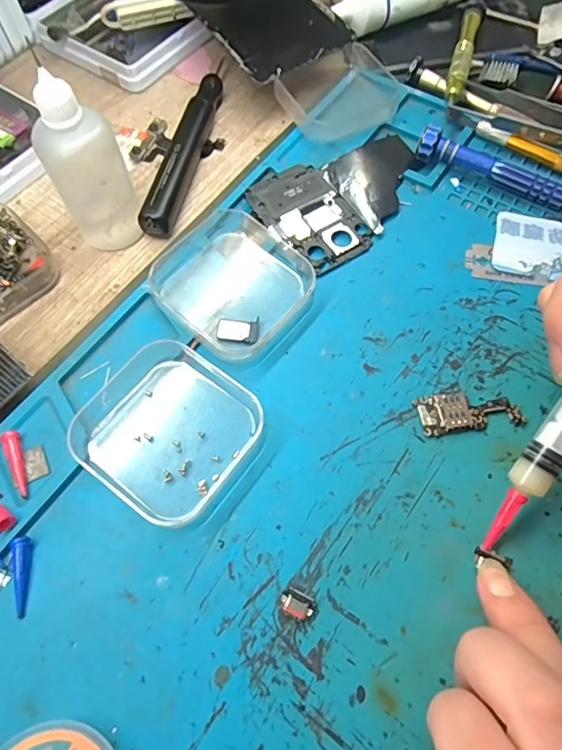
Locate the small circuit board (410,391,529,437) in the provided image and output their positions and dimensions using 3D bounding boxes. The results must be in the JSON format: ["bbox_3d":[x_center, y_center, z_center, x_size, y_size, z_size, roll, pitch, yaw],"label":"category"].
[{"bbox_3d":[0.081,0.015,0.204,0.043,0.005,0.018,-7,65,-2],"label":"small circuit board"}]

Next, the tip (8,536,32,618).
[{"bbox_3d":[-0.098,0.075,0.176,0.007,0.005,0.027,-9,65,-3],"label":"tip"}]

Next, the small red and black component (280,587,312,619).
[{"bbox_3d":[0.006,0.083,0.173,0.012,0.004,0.008,30,69,14],"label":"small red and black component"}]

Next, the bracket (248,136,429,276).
[{"bbox_3d":[0.038,-0.097,0.257,0.098,0.006,0.067,-28,67,-11],"label":"bracket"}]

